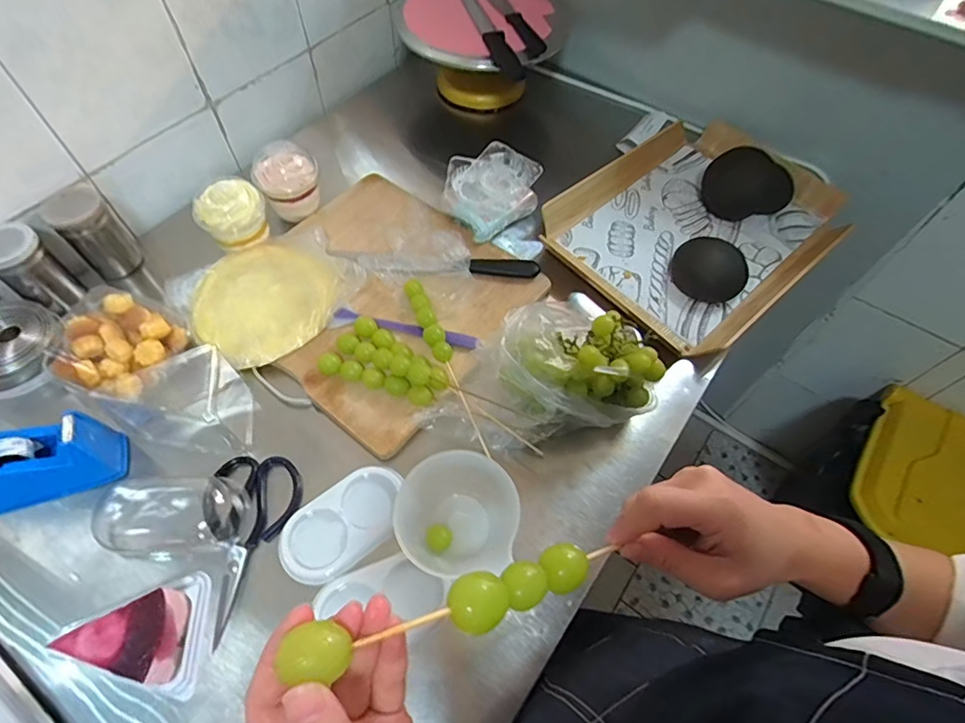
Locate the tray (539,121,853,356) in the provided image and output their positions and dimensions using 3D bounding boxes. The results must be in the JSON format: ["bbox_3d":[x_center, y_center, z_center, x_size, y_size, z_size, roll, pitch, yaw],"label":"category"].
[{"bbox_3d":[0.330,-0.218,0.787,0.425,0.056,0.333,-38,67,-22],"label":"tray"}]

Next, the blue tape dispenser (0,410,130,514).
[{"bbox_3d":[-0.479,0.108,0.542,0.144,0.085,0.059,-15,61,-11],"label":"blue tape dispenser"}]

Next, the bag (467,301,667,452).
[{"bbox_3d":[0.094,0.008,0.596,0.225,0.125,0.153,-23,63,-15],"label":"bag"}]

